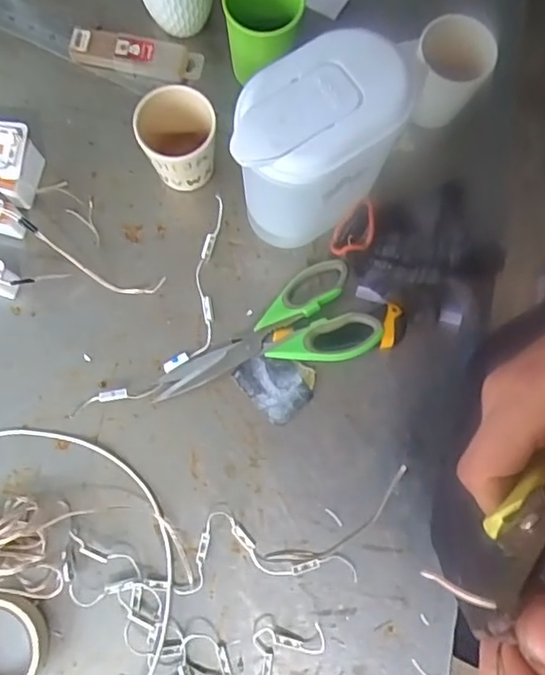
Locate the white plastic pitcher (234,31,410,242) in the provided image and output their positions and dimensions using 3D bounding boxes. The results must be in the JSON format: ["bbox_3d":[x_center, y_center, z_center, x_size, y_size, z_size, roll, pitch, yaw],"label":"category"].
[{"bbox_3d":[0.031,-0.147,0.497,0.132,0.182,0.079,-29,83,-7],"label":"white plastic pitcher"}]

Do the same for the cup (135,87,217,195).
[{"bbox_3d":[-0.088,-0.185,0.550,0.070,0.084,0.071,0,80,-3],"label":"cup"}]

